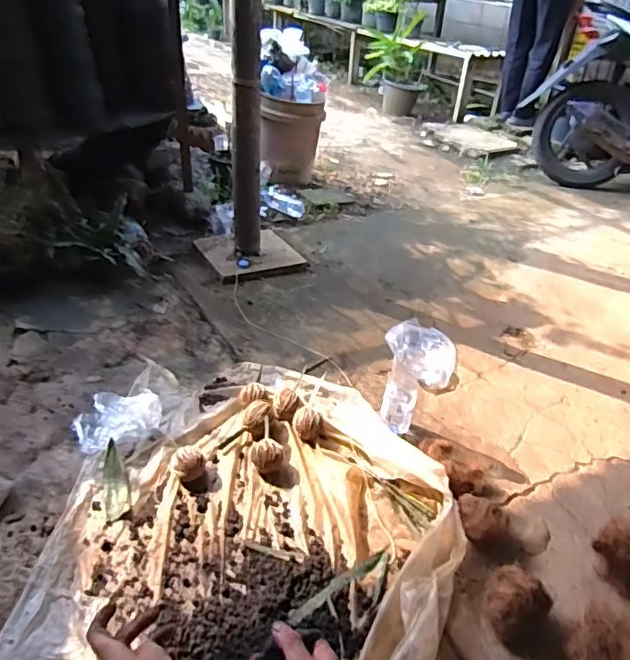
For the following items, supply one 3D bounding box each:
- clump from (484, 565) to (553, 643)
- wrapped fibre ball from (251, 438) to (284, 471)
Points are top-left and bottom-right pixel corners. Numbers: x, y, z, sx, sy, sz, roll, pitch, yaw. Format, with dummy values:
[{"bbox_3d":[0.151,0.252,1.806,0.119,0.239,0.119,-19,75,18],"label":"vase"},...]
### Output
[{"bbox_3d":[0.308,0.421,0.860,0.088,0.092,0.098,23,37,27],"label":"clump"},{"bbox_3d":[-0.093,0.247,1.090,0.066,0.053,0.055,-6,34,-17],"label":"wrapped fibre ball"}]

